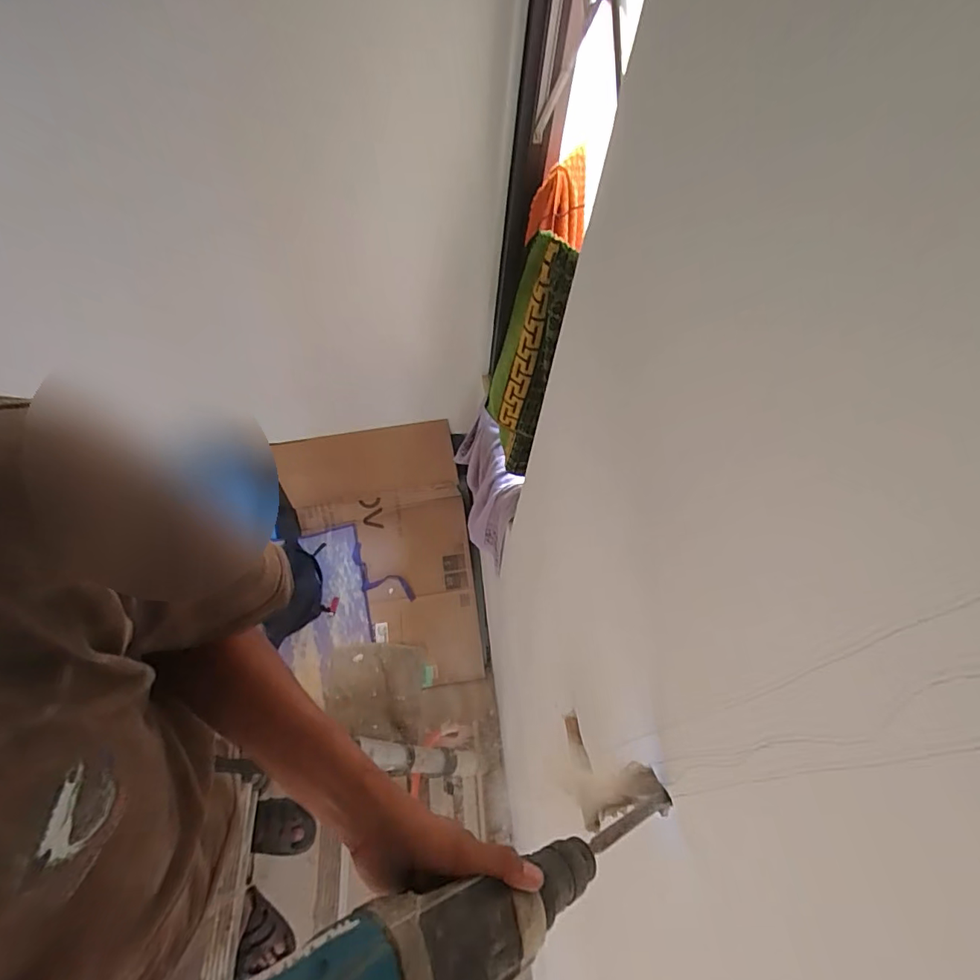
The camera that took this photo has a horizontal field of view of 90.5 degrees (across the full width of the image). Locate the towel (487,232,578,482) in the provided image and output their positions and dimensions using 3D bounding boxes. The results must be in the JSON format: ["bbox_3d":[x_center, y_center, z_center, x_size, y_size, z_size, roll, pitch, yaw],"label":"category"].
[{"bbox_3d":[0.071,-0.256,1.146,0.067,0.662,0.181,-31,64,-24],"label":"towel"}]

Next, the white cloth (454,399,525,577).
[{"bbox_3d":[-0.016,-0.020,1.670,0.129,0.398,0.532,-11,58,-13],"label":"white cloth"}]

